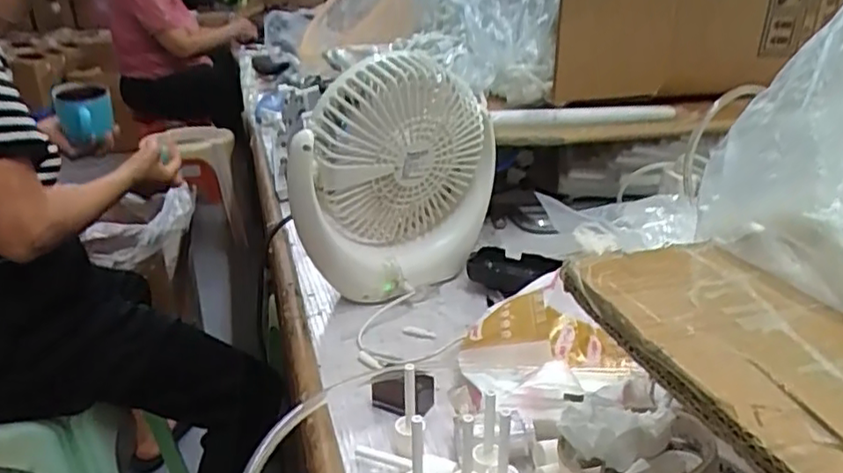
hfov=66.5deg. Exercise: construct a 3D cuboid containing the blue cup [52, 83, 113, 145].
[{"bbox_3d":[-0.529,-0.192,1.012,0.081,0.088,0.095,-13,26,-24],"label":"blue cup"}]

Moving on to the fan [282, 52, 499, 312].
[{"bbox_3d":[-0.023,-0.051,0.580,0.190,0.196,0.062,-15,26,-28],"label":"fan"}]

